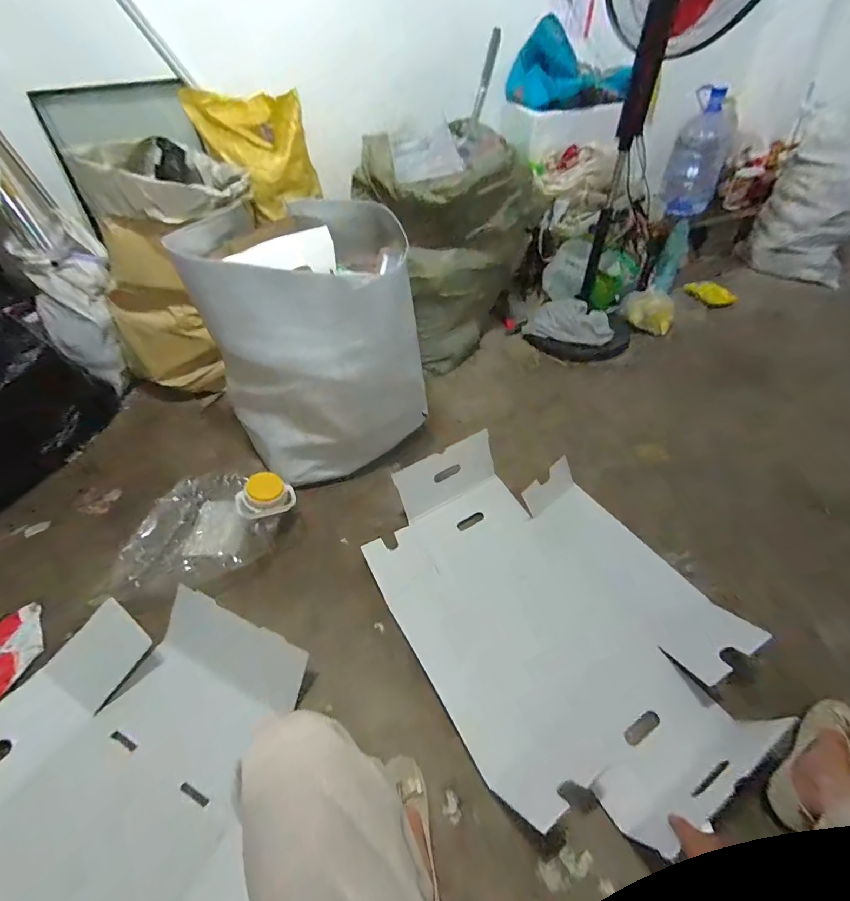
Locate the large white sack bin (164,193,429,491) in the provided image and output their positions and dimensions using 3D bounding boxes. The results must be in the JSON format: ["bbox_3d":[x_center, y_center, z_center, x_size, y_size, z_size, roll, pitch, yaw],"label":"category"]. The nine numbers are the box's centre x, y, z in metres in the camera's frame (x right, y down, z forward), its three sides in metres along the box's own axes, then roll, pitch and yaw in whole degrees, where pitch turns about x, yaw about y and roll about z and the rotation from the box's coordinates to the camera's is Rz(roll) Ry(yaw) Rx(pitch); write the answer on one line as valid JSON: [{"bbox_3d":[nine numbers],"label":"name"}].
[{"bbox_3d":[-0.280,-0.284,1.069,0.495,0.524,0.490,-17,47,-9],"label":"large white sack bin"}]

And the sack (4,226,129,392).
[{"bbox_3d":[-1.151,-0.475,1.391,0.233,0.513,0.194,-14,14,-7],"label":"sack"}]

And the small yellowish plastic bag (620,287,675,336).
[{"bbox_3d":[0.872,-0.555,1.596,0.179,0.125,0.110,20,52,23],"label":"small yellowish plastic bag"}]

